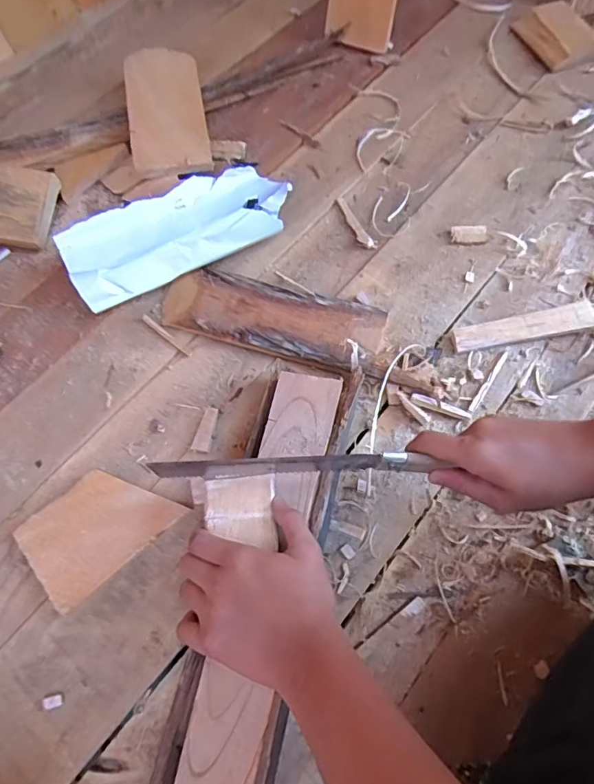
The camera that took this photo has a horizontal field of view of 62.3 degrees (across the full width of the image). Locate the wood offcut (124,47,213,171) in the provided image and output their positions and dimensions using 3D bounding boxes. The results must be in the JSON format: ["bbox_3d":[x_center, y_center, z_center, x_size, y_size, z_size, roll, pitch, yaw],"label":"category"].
[{"bbox_3d":[-0.170,-0.367,0.636,0.096,0.015,0.207,-9,69,-7],"label":"wood offcut"}]

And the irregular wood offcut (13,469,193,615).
[{"bbox_3d":[-0.185,0.125,0.463,0.129,0.016,0.092,-40,72,-14],"label":"irregular wood offcut"}]

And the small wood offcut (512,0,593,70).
[{"bbox_3d":[0.375,-0.514,0.702,0.086,0.024,0.121,-21,69,-7],"label":"small wood offcut"}]

